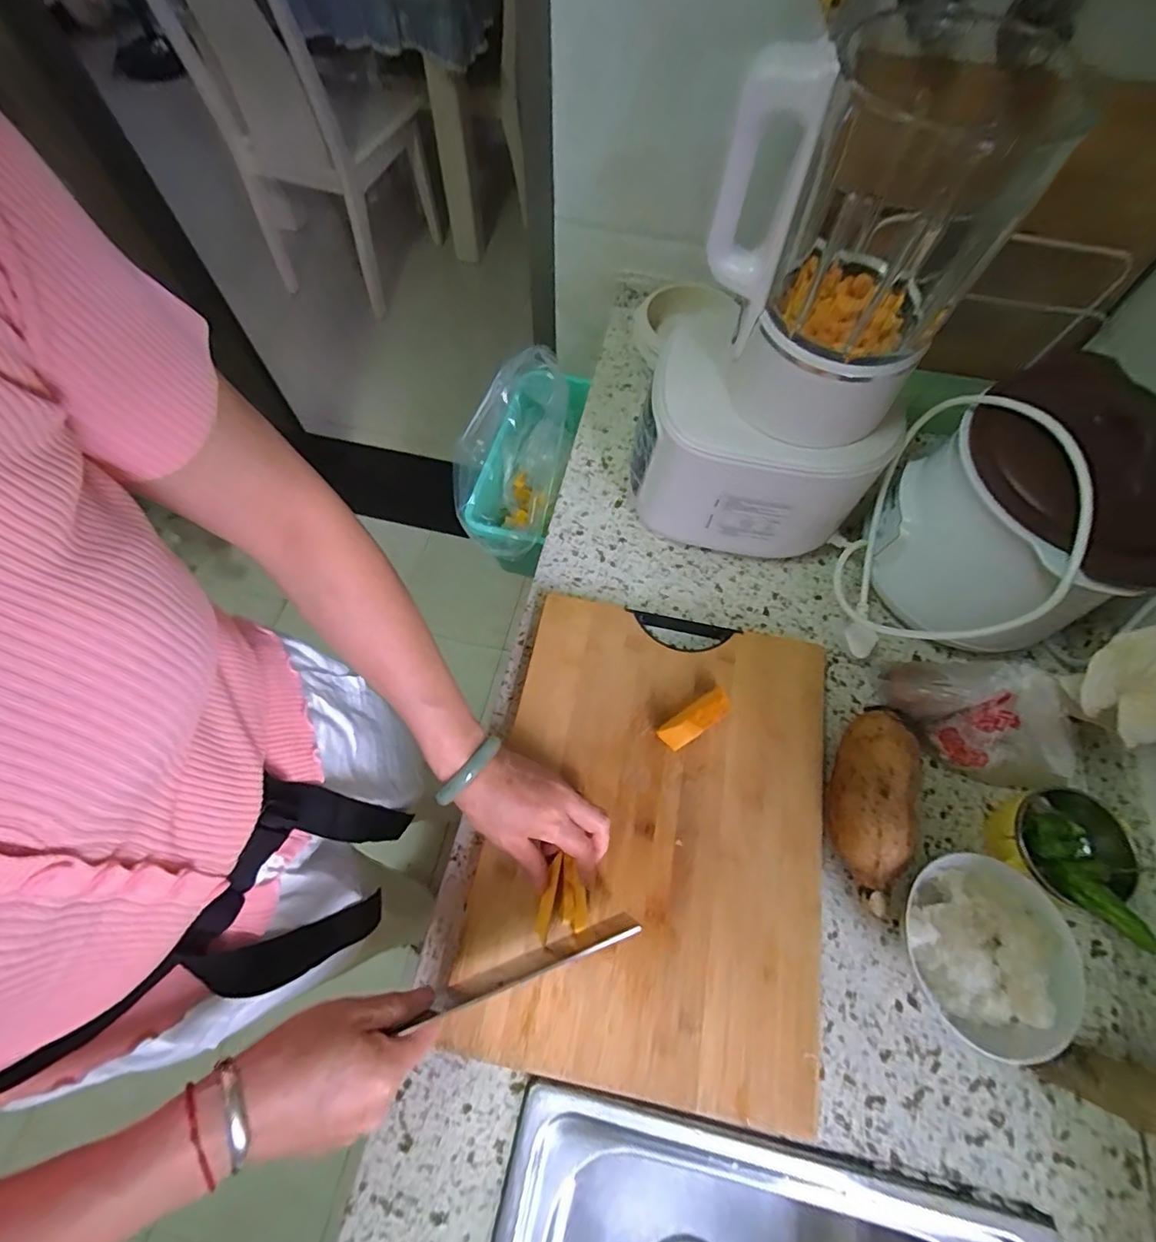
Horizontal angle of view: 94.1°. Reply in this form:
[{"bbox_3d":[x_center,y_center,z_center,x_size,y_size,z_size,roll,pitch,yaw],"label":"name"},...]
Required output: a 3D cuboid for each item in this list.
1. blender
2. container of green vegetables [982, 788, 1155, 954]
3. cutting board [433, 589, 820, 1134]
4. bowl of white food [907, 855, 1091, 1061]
[{"bbox_3d":[0.183,-0.225,0.479,0.208,0.382,0.176,14,67,4],"label":"blender"},{"bbox_3d":[0.424,0.199,0.463,0.110,0.076,0.105,36,70,13],"label":"container of green vegetables"},{"bbox_3d":[0.068,0.178,0.480,0.285,0.025,0.394,11,66,2],"label":"cutting board"},{"bbox_3d":[0.319,0.264,0.435,0.111,0.072,0.133,21,67,7],"label":"bowl of white food"}]

